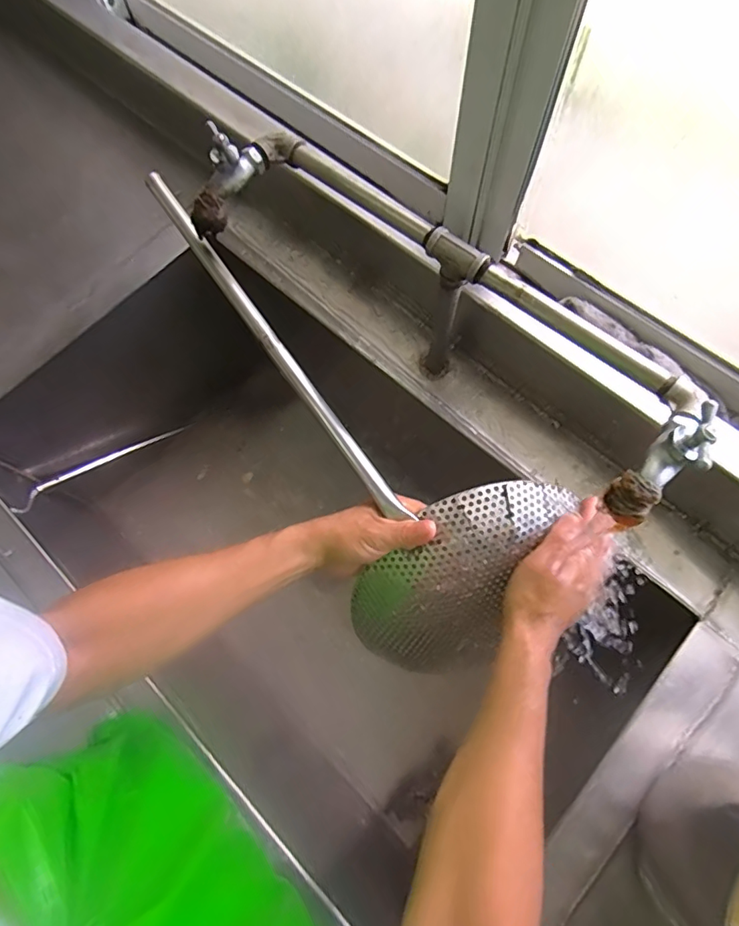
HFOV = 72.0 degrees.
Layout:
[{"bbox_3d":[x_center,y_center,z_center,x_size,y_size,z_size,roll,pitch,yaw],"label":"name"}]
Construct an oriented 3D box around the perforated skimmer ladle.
[{"bbox_3d":[-0.004,-0.032,0.543,0.235,0.129,0.543,-34,81,-11],"label":"perforated skimmer ladle"}]

